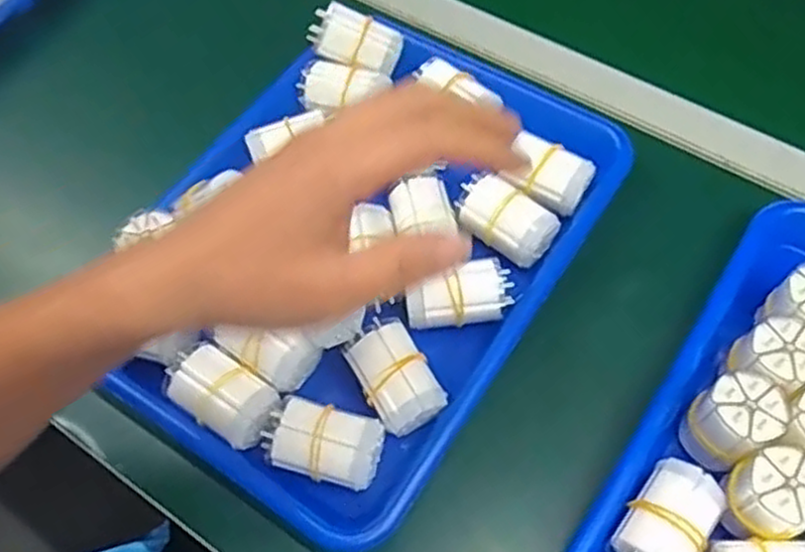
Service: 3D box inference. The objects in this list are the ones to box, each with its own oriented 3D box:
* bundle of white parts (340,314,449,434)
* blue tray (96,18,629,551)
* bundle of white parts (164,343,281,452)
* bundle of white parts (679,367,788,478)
[{"bbox_3d":[-0.005,0.059,0.437,0.038,0.038,0.059,-29,64,-13],"label":"bundle of white parts"},{"bbox_3d":[-0.029,-0.023,0.481,0.245,0.040,0.322,29,66,17],"label":"blue tray"},{"bbox_3d":[-0.102,0.068,0.434,0.068,0.030,0.039,35,68,19],"label":"bundle of white parts"},{"bbox_3d":[0.176,0.080,0.408,0.044,0.059,0.037,-28,63,-13],"label":"bundle of white parts"}]

